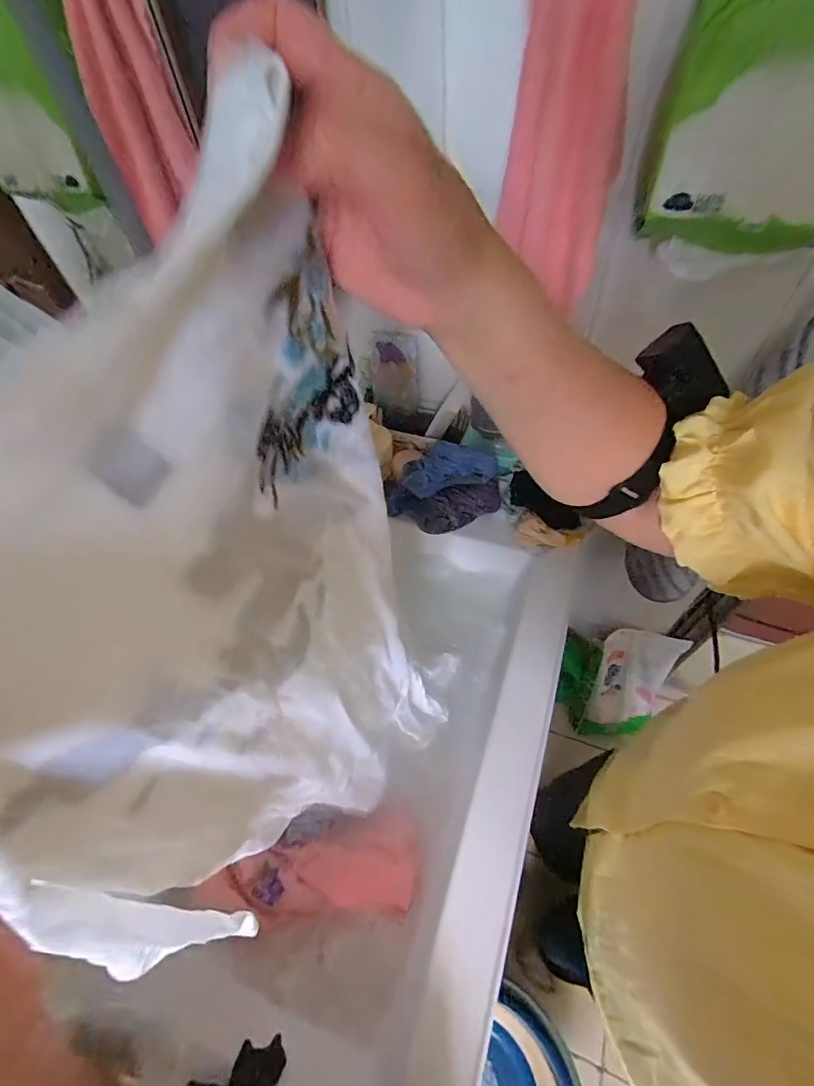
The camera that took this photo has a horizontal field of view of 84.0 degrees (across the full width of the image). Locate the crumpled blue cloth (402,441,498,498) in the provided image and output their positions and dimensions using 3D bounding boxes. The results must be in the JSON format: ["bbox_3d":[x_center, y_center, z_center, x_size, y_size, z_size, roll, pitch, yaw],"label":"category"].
[{"bbox_3d":[0.063,-0.116,0.686,0.143,0.047,0.058,-12,54,-4],"label":"crumpled blue cloth"}]

